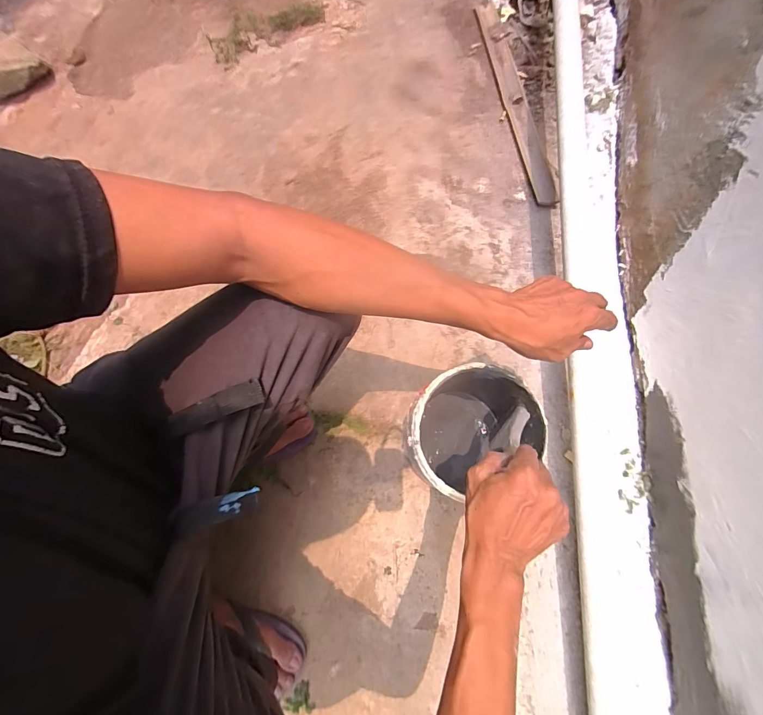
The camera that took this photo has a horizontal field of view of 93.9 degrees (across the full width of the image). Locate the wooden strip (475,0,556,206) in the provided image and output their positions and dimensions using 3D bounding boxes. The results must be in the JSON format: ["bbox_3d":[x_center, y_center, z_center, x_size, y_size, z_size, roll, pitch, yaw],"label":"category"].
[{"bbox_3d":[0.315,-0.605,0.834,0.053,0.028,0.586,-12,80,-1],"label":"wooden strip"}]

